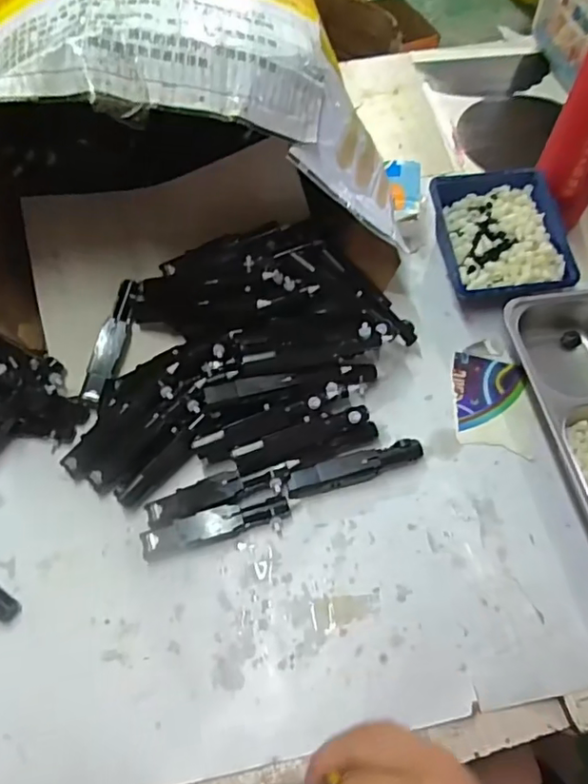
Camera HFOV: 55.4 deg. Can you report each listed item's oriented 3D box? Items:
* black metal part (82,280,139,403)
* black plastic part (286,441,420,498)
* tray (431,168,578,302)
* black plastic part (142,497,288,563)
[{"bbox_3d":[-0.166,-0.046,0.514,0.021,0.025,0.114,16,84,10],"label":"black metal part"},{"bbox_3d":[0.052,0.063,0.472,0.117,0.015,0.024,-15,61,-8],"label":"black plastic part"},{"bbox_3d":[0.202,-0.162,0.555,0.115,0.033,0.151,-7,60,-3],"label":"tray"},{"bbox_3d":[-0.061,0.110,0.451,0.118,0.021,0.027,-11,61,-6],"label":"black plastic part"}]

